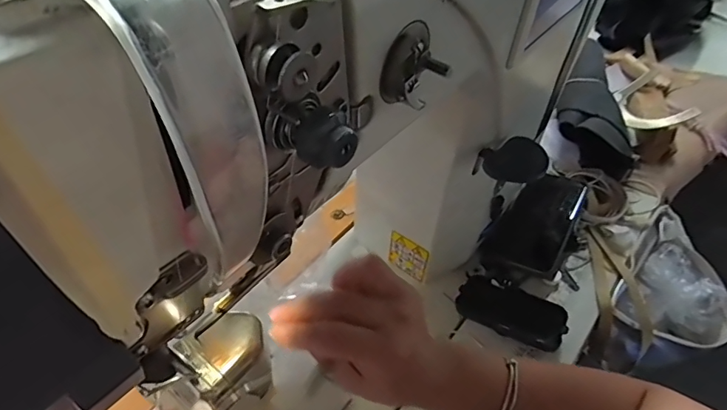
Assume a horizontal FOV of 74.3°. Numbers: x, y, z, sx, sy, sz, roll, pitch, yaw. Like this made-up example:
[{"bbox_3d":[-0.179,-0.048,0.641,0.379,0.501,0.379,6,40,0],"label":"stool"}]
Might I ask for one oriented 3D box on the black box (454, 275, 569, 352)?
[{"bbox_3d":[0.159,0.114,0.517,0.110,0.020,0.049,22,48,26],"label":"black box"}]

